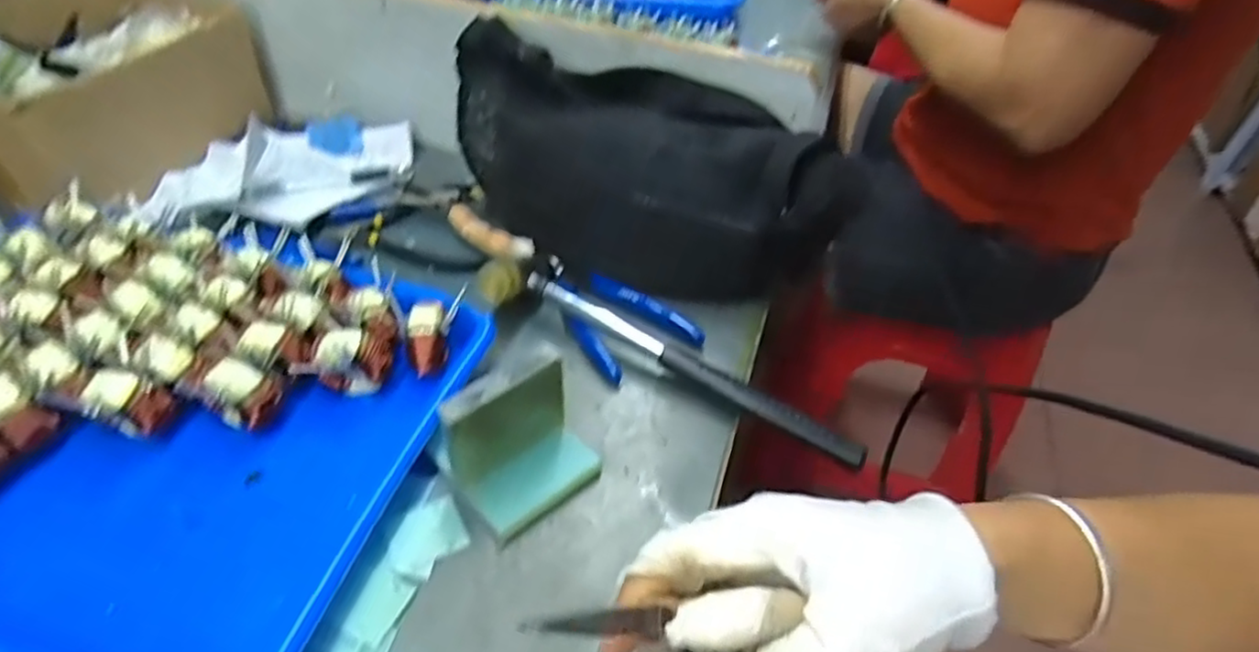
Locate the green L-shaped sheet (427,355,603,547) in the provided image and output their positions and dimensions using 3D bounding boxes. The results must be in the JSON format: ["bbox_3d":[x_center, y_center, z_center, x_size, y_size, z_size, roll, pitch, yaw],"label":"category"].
[{"bbox_3d":[-0.053,0.058,0.336,0.071,0.063,0.048,-31,57,-31],"label":"green L-shaped sheet"}]

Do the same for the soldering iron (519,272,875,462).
[{"bbox_3d":[0.031,0.025,0.407,0.223,0.021,0.011,27,49,18],"label":"soldering iron"}]

